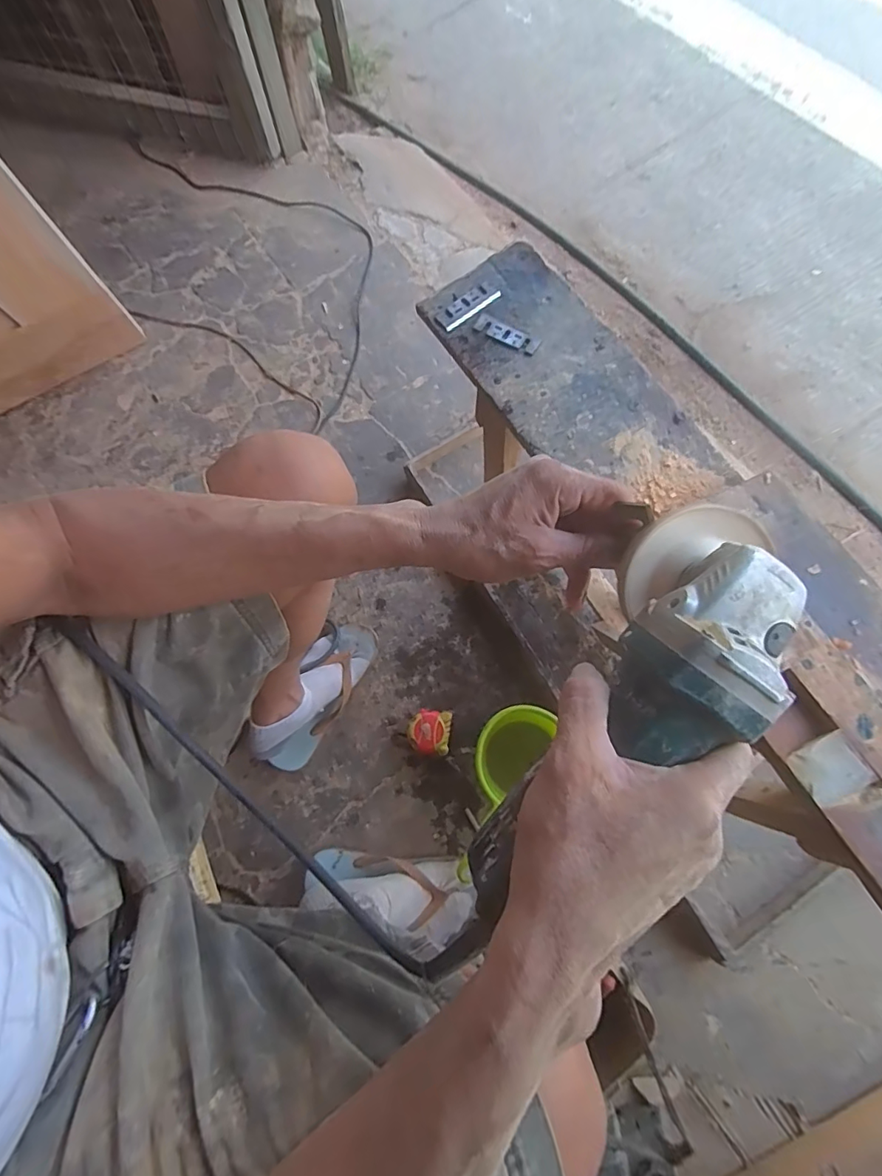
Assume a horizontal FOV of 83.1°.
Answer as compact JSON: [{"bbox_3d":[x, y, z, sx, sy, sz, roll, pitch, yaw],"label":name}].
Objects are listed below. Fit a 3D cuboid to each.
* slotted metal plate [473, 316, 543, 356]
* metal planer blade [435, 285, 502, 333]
[{"bbox_3d":[0.077,-0.299,0.589,0.083,0.006,0.022,29,78,12],"label":"slotted metal plate"},{"bbox_3d":[0.032,-0.343,0.607,0.079,0.010,0.033,-37,74,-13],"label":"metal planer blade"}]

